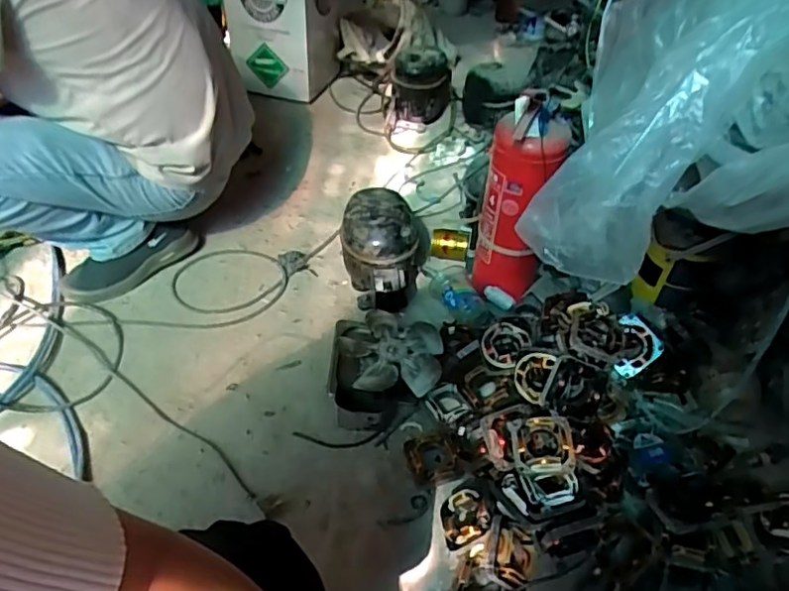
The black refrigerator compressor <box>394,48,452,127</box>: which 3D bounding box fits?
[{"bbox_3d":[0.077,-0.577,1.651,0.156,0.222,0.185,4,46,-2],"label":"black refrigerator compressor"}]

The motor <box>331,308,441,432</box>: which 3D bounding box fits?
[{"bbox_3d":[-0.016,0.119,1.036,0.190,0.086,0.230,4,46,-2],"label":"motor"}]

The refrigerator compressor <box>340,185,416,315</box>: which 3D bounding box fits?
[{"bbox_3d":[-0.030,-0.074,1.156,0.155,0.183,0.204,5,46,0],"label":"refrigerator compressor"}]

